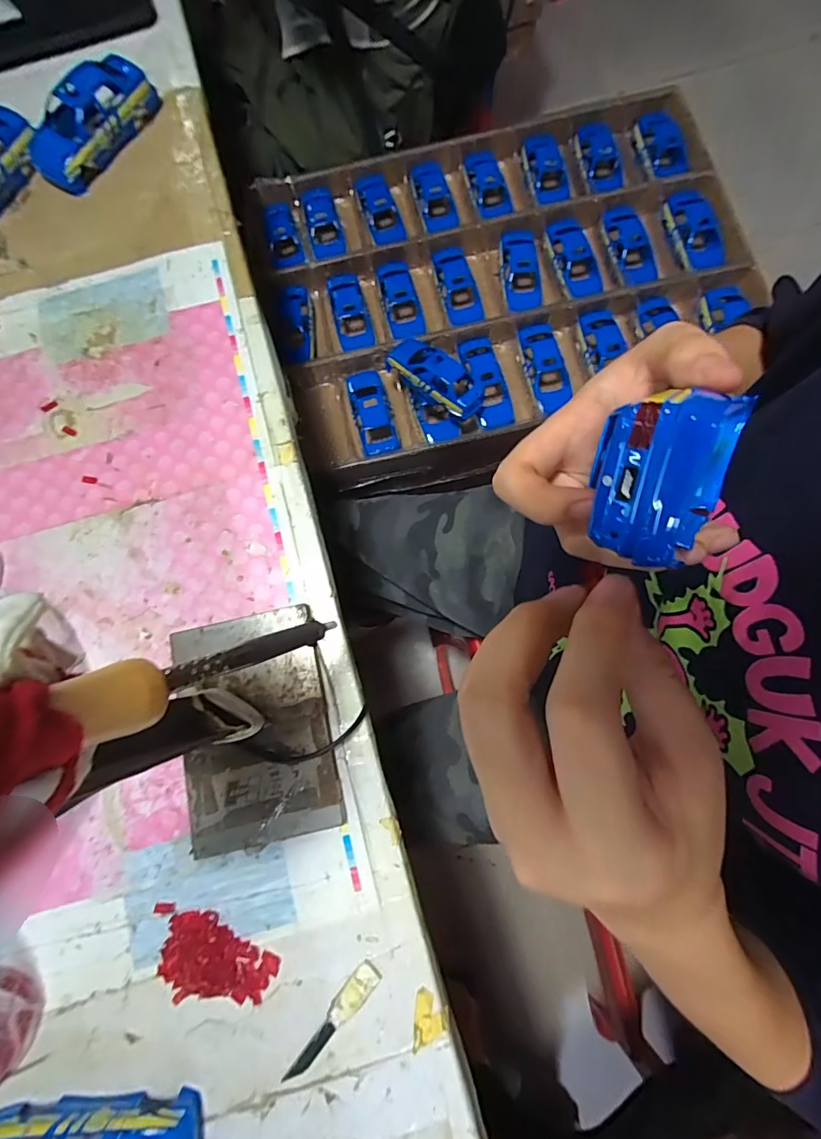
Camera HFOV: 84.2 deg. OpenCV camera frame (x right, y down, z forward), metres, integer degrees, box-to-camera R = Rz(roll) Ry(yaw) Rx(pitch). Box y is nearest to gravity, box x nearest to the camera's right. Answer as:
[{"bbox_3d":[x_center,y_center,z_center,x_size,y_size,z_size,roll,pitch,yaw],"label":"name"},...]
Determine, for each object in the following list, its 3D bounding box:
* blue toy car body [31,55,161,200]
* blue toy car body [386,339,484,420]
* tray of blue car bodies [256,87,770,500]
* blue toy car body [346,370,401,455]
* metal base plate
[{"bbox_3d":[-0.284,-0.401,0.404,0.054,0.044,0.125,42,81,9],"label":"blue toy car body"},{"bbox_3d":[0.031,-0.241,0.561,0.133,0.043,0.059,39,83,9],"label":"blue toy car body"},{"bbox_3d":[0.125,-0.395,0.630,0.619,0.095,0.463,-14,78,0],"label":"tray of blue car bodies"},{"bbox_3d":[-0.049,-0.206,0.583,0.048,0.025,0.129,-15,78,0],"label":"blue toy car body"},{"bbox_3d":[-0.106,0.107,0.313,0.098,0.013,0.147,-14,78,-3],"label":"metal base plate"}]

